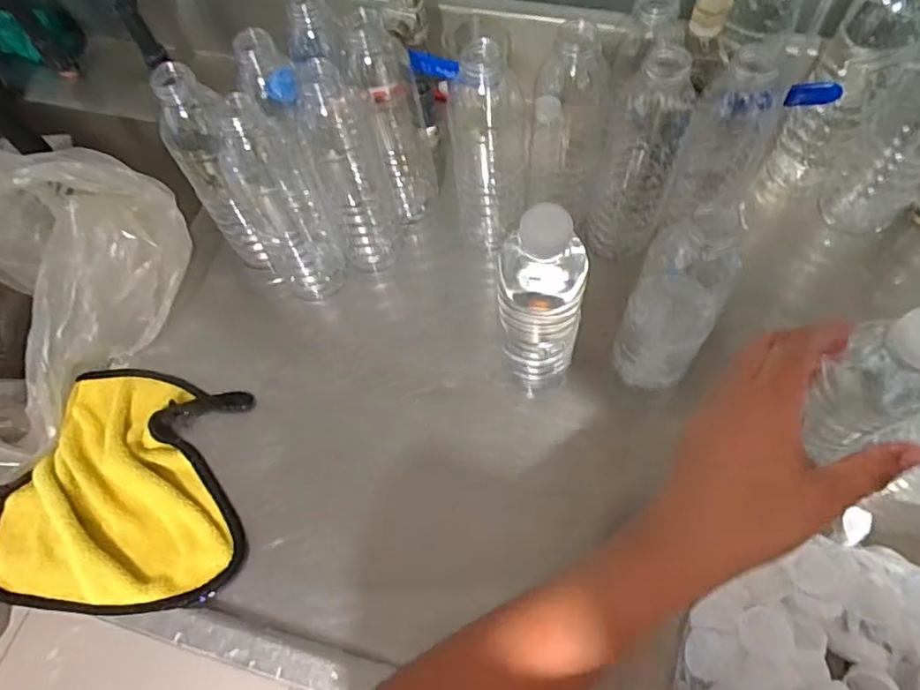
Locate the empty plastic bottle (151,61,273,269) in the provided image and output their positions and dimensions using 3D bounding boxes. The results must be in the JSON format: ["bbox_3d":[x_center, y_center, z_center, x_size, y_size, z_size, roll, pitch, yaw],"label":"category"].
[{"bbox_3d":[-0.201,-0.129,0.531,0.047,0.213,0.053,-7,61,0],"label":"empty plastic bottle"}]

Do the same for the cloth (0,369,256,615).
[{"bbox_3d":[-0.285,0.114,0.522,0.212,0.015,0.199,2,62,4],"label":"cloth"}]

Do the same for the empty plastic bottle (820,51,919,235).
[{"bbox_3d":[0.379,-0.181,0.511,0.081,0.207,0.065,39,72,21],"label":"empty plastic bottle"}]

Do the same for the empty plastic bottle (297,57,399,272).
[{"bbox_3d":[-0.092,-0.149,0.530,0.062,0.208,0.061,-16,63,-4],"label":"empty plastic bottle"}]

